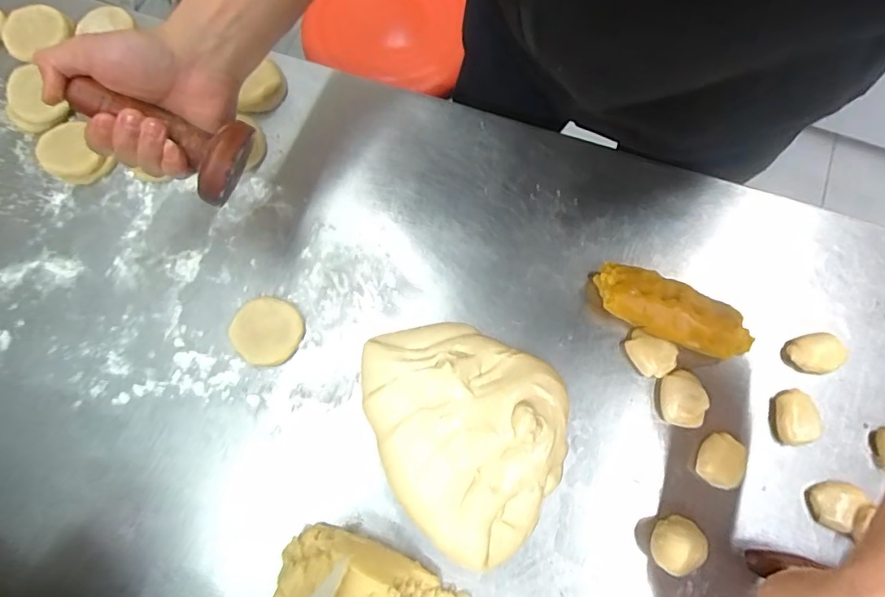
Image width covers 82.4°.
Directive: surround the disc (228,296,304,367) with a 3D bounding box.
[{"bbox_3d":[-0.163,0.030,0.469,0.057,0.024,0.061,0,74,0],"label":"disc"}]

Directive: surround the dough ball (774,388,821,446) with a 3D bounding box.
[{"bbox_3d":[0.315,0.107,0.454,0.032,0.020,0.044,-6,74,-1],"label":"dough ball"}]

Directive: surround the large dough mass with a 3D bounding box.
[{"bbox_3d":[0.009,0.109,0.440,0.200,0.037,0.175,31,77,9],"label":"large dough mass"}]

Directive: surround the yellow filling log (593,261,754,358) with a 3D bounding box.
[{"bbox_3d":[0.207,0.013,0.463,0.142,0.044,0.054,24,76,7],"label":"yellow filling log"}]

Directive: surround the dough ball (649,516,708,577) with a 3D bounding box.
[{"bbox_3d":[0.193,0.202,0.416,0.046,0.037,0.042,14,75,4],"label":"dough ball"}]

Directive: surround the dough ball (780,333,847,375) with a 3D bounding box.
[{"bbox_3d":[0.340,0.052,0.463,0.040,0.024,0.034,-19,75,-5],"label":"dough ball"}]

